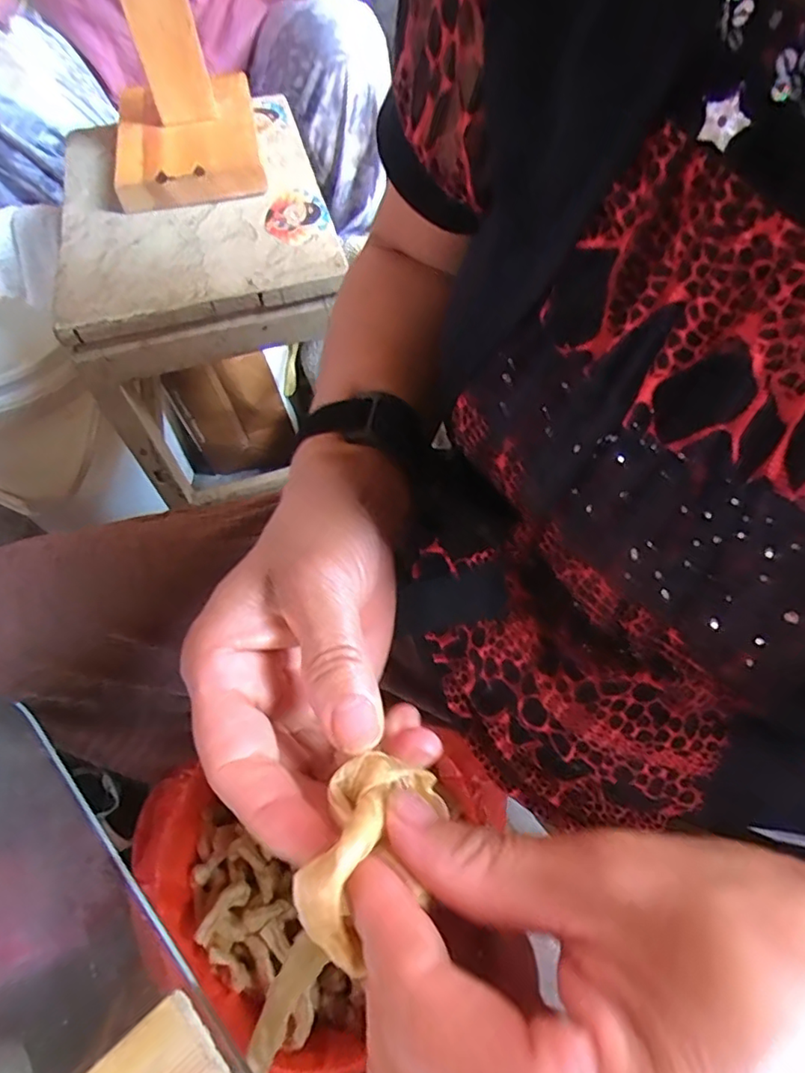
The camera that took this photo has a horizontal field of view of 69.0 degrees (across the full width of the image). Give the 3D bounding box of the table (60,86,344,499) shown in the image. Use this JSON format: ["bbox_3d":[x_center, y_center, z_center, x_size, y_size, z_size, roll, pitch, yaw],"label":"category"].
[{"bbox_3d":[-0.203,-0.265,0.682,0.243,0.272,0.351,-13,61,-7],"label":"table"}]

